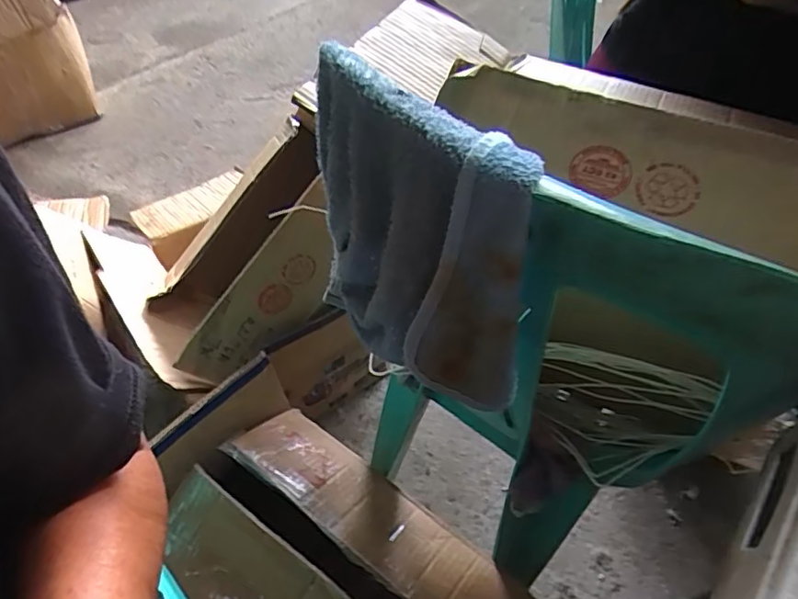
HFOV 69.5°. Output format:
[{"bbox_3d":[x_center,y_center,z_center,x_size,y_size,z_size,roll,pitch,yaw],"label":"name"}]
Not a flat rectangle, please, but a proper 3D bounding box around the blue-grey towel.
[{"bbox_3d":[-0.003,-0.030,0.345,0.053,0.186,0.190,-34,60,-27],"label":"blue-grey towel"}]

